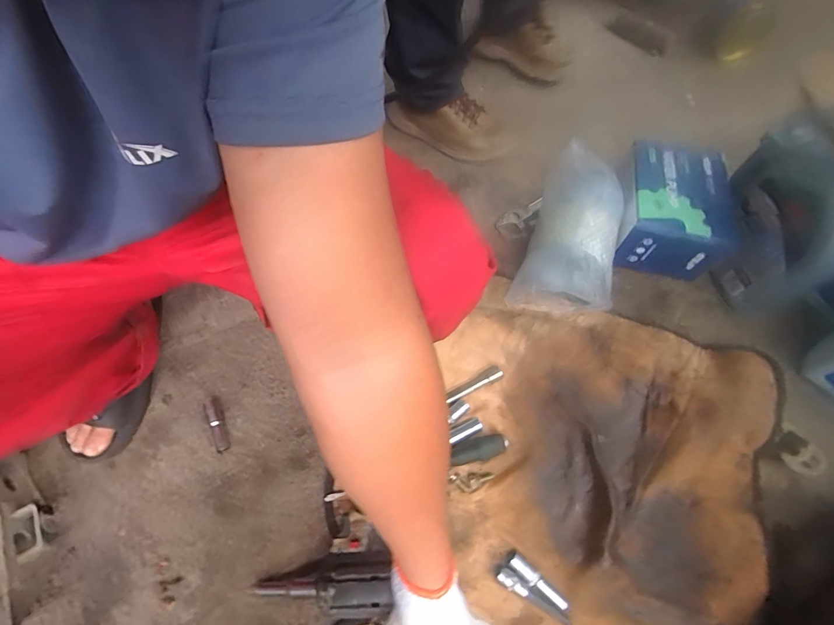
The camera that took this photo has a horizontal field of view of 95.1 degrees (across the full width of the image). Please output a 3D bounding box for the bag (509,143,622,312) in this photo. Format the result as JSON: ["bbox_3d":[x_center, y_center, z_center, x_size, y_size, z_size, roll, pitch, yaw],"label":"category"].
[{"bbox_3d":[0.271,-0.138,0.656,0.143,0.094,0.289,17,64,10],"label":"bag"}]

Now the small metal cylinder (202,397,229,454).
[{"bbox_3d":[-0.304,0.171,0.575,0.023,0.016,0.085,-25,64,-12],"label":"small metal cylinder"}]

